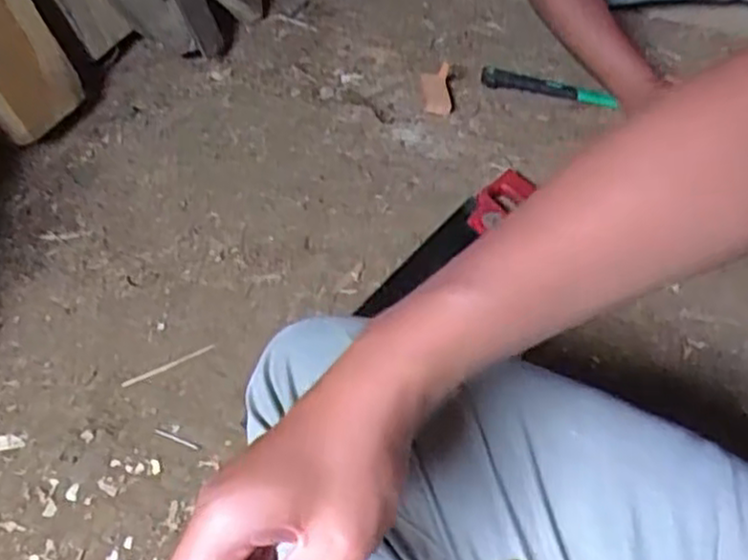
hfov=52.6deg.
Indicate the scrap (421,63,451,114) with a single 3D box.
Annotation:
[{"bbox_3d":[0.090,-0.277,1.087,0.038,0.016,0.104,1,46,-2],"label":"scrap"}]

